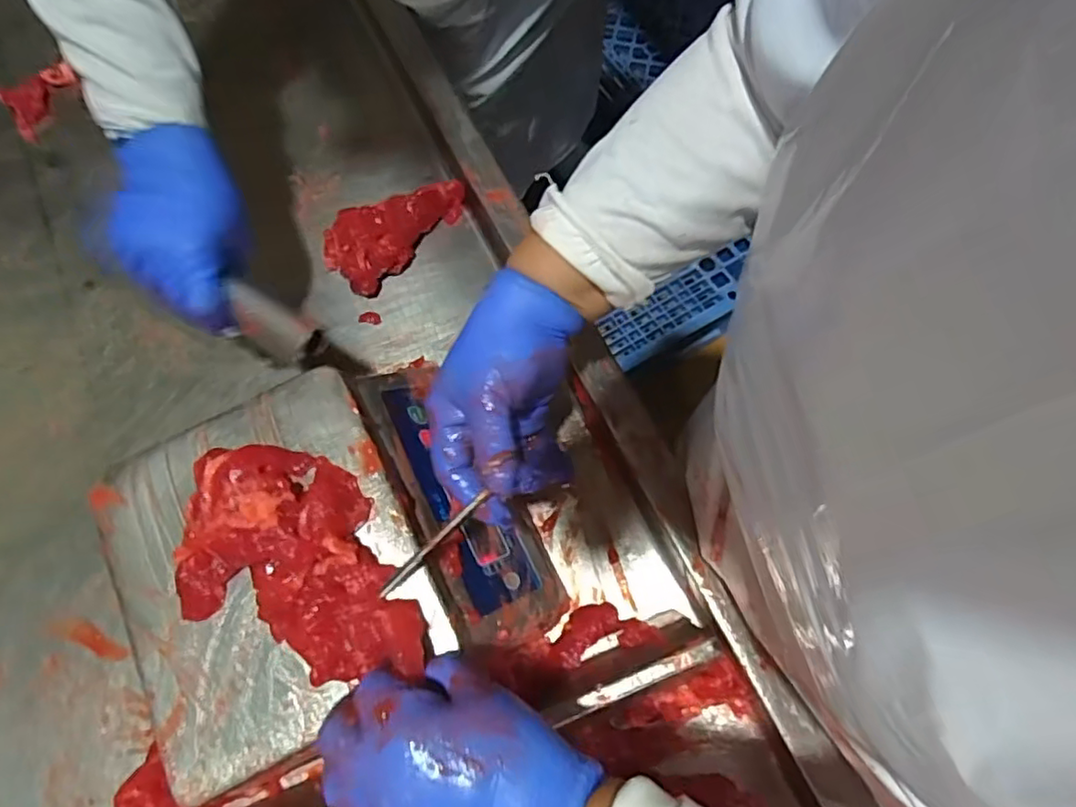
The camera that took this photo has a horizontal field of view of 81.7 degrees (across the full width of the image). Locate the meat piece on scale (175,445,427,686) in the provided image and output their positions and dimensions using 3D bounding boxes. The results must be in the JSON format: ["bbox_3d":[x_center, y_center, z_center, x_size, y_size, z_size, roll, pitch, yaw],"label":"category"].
[{"bbox_3d":[-0.147,0.095,0.388,0.153,0.030,0.139,-3,69,1],"label":"meat piece on scale"}]

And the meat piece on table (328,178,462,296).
[{"bbox_3d":[-0.137,-0.172,0.593,0.140,0.040,0.071,-41,73,-13],"label":"meat piece on table"}]

